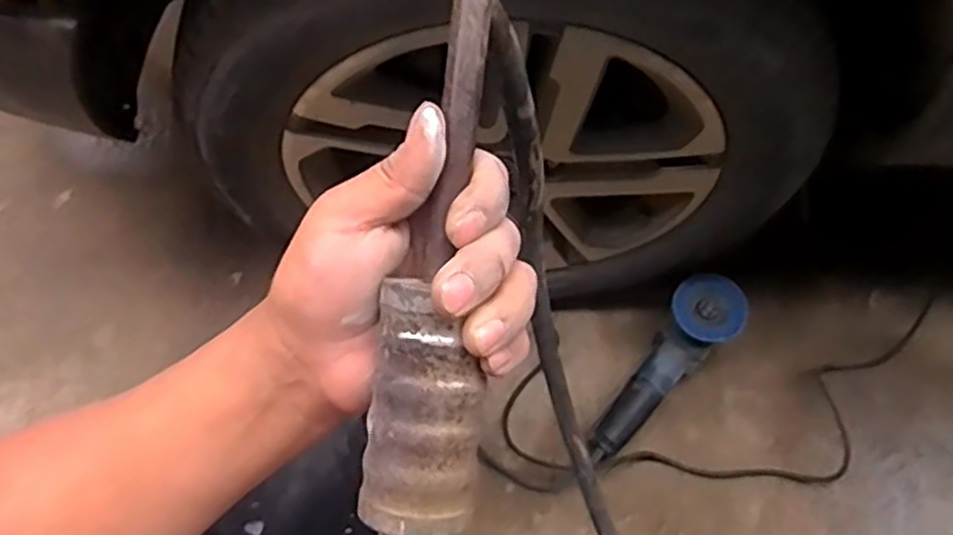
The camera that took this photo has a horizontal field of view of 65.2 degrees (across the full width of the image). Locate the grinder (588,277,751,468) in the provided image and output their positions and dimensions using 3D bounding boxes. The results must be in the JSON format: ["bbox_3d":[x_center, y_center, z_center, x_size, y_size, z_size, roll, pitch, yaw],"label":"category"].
[{"bbox_3d":[0.262,0.140,1.040,0.100,0.074,0.311,38,88,10],"label":"grinder"}]

